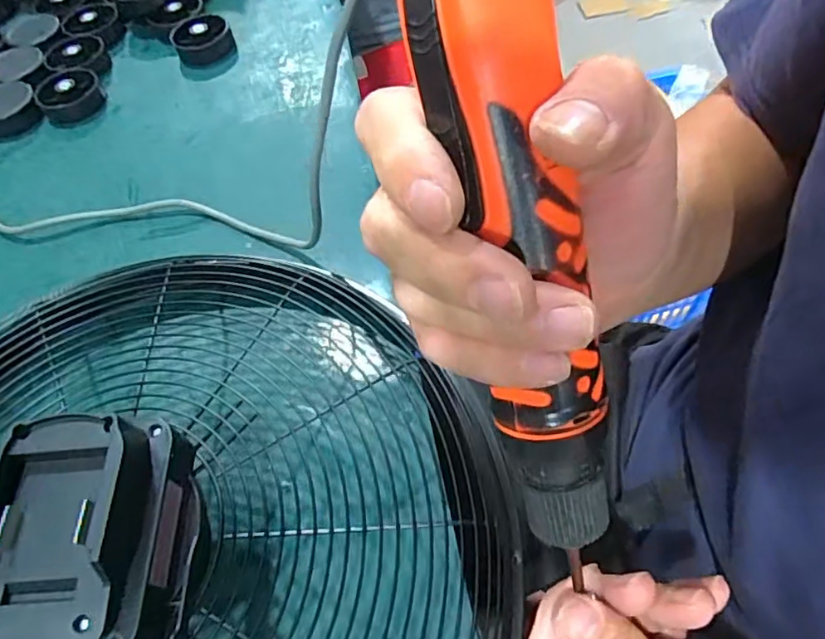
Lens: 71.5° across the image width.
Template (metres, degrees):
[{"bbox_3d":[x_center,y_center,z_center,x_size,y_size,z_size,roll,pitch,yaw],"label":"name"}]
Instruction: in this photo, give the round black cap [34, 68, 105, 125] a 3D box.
[{"bbox_3d":[-0.381,-0.252,0.635,0.065,0.023,0.069,-2,58,4],"label":"round black cap"}]

